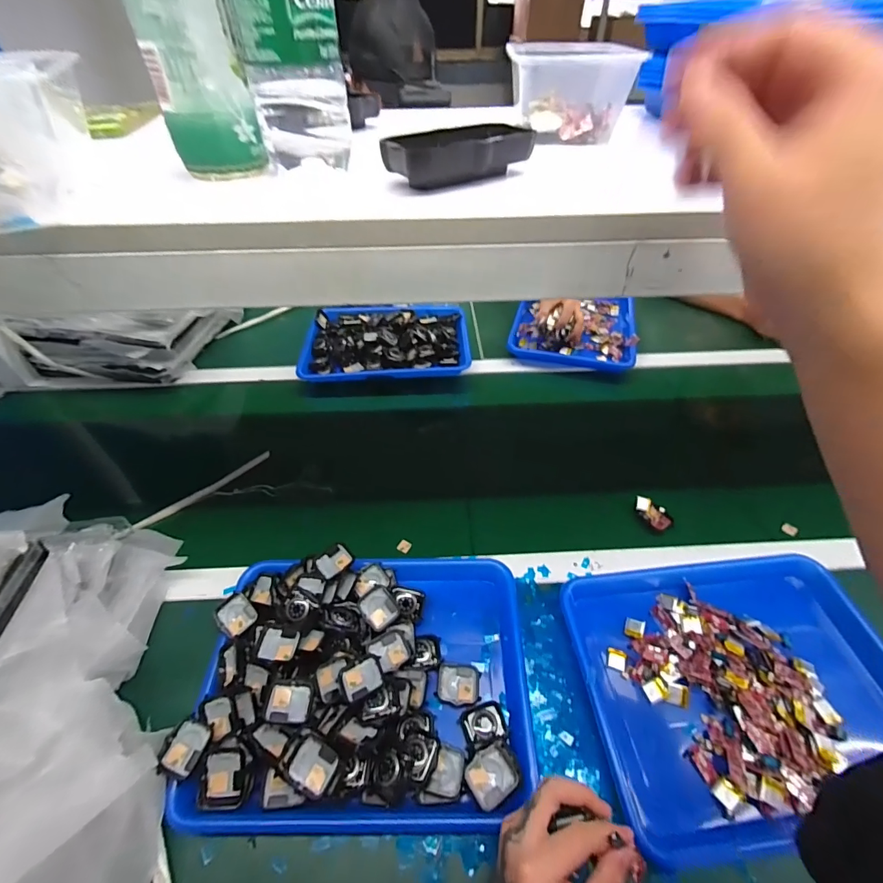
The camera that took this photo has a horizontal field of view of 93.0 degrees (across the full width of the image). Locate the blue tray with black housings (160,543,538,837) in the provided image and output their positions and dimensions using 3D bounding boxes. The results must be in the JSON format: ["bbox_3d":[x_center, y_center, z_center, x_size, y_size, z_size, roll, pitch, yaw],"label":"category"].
[{"bbox_3d":[-0.079,0.240,0.439,0.326,0.058,0.247,0,47,2],"label":"blue tray with black housings"}]

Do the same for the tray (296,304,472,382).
[{"bbox_3d":[-0.110,-0.209,0.863,0.328,0.050,0.230,-2,47,0],"label":"tray"}]

